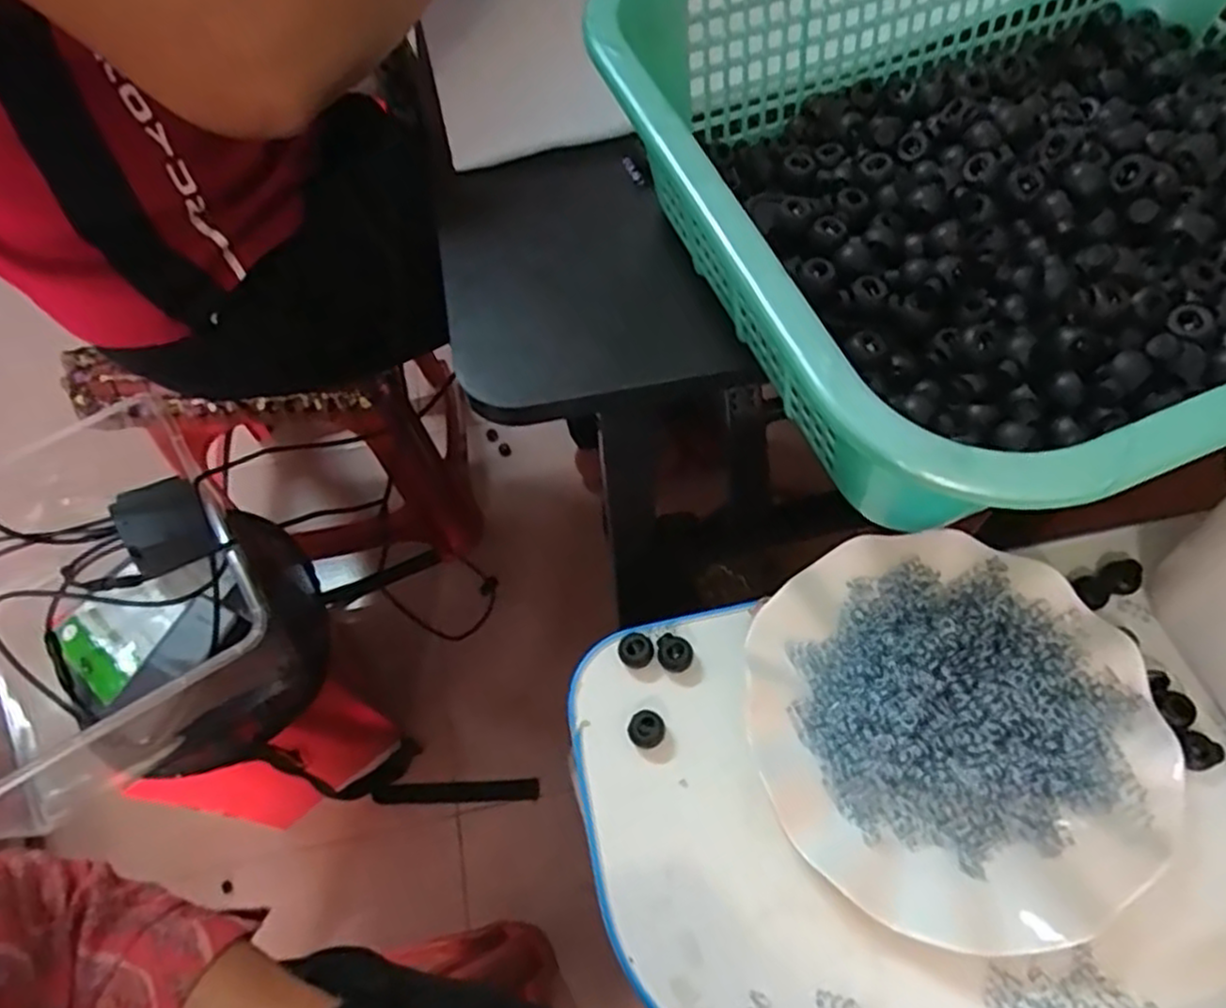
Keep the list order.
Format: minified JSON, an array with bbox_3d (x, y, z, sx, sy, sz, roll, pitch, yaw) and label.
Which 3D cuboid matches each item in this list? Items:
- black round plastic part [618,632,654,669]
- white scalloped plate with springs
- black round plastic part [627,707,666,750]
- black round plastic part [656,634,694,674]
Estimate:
[{"bbox_3d":[0.012,0.075,0.382,0.017,0.012,0.016,-2,62,3],"label":"black round plastic part"},{"bbox_3d":[0.156,0.099,0.345,0.176,0.035,0.180,-2,62,3],"label":"white scalloped plate with springs"},{"bbox_3d":[0.016,0.110,0.363,0.017,0.013,0.016,-2,62,3],"label":"black round plastic part"},{"bbox_3d":[0.032,0.076,0.381,0.017,0.011,0.018,-2,62,3],"label":"black round plastic part"}]

